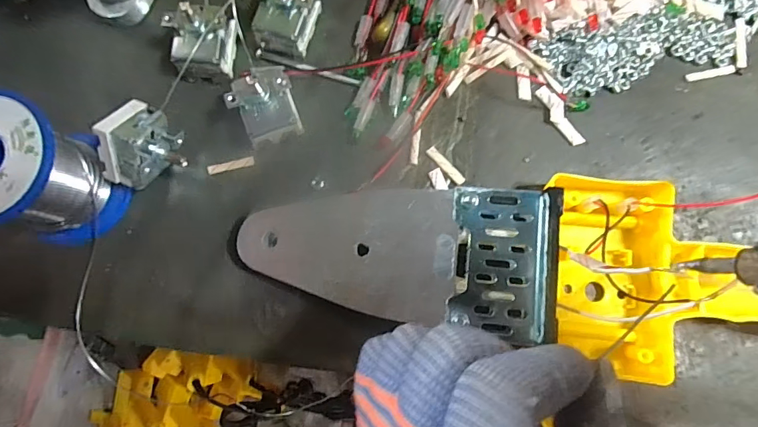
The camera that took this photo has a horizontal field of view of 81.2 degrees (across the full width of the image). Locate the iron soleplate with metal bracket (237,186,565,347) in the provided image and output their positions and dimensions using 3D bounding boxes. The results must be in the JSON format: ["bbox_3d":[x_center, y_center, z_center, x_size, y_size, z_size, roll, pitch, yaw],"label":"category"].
[{"bbox_3d":[0.007,0.019,0.228,0.159,0.017,0.069,3,80,10],"label":"iron soleplate with metal bracket"}]

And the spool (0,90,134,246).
[{"bbox_3d":[-0.180,-0.020,0.231,0.066,0.063,0.060,0,80,1],"label":"spool"}]

